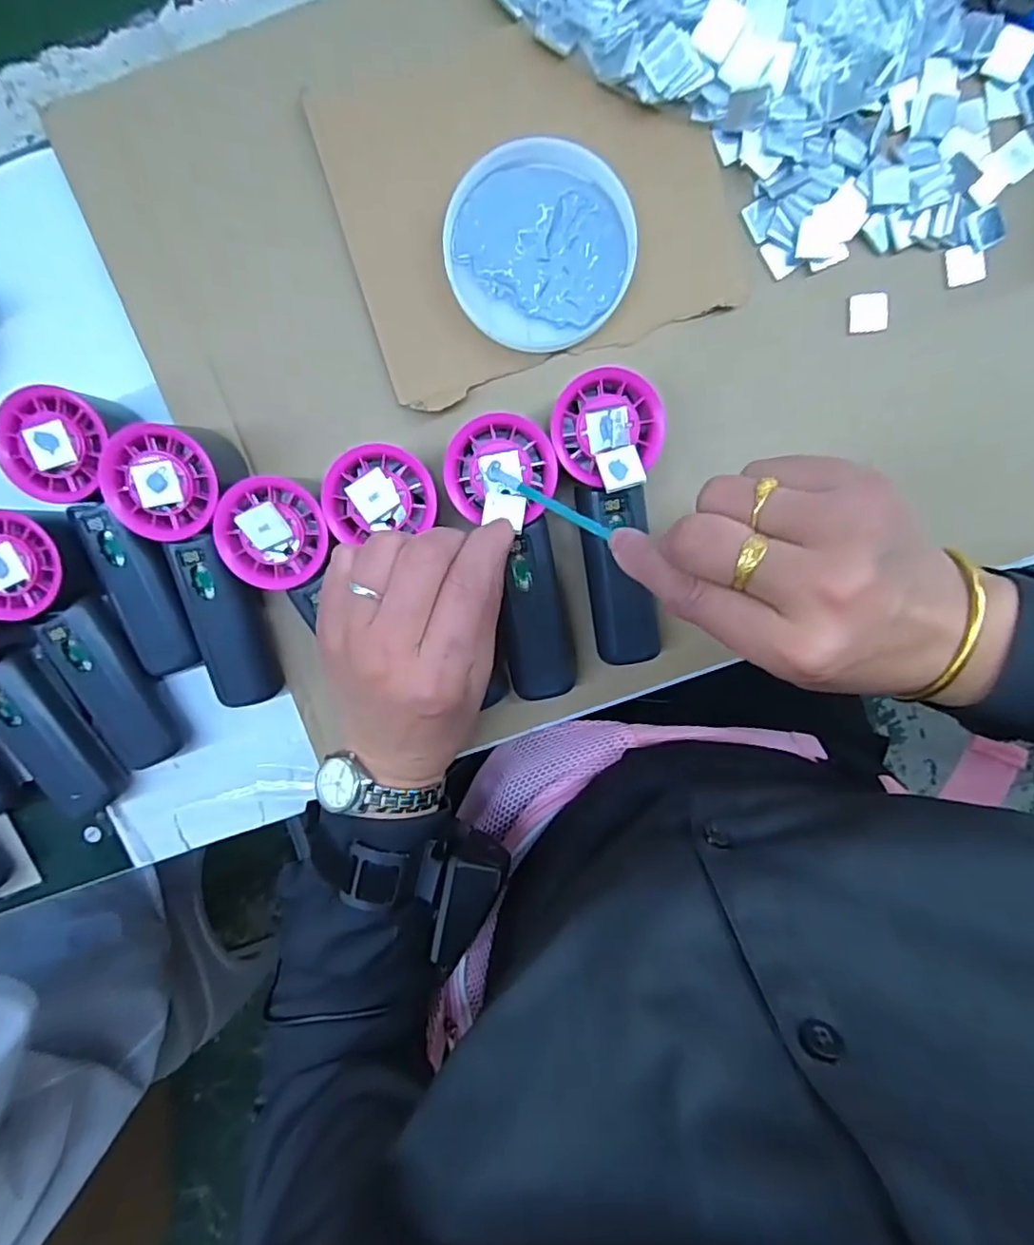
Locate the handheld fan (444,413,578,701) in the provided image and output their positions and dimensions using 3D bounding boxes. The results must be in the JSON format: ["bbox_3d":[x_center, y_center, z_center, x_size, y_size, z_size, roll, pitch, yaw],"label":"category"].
[{"bbox_3d":[0.001,-0.030,0.328,0.052,0.034,0.153,-11,111,1],"label":"handheld fan"}]

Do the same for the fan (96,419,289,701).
[{"bbox_3d":[-0.167,-0.028,0.337,0.057,0.057,0.153,-17,99,2],"label":"fan"}]

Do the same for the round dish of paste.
[{"bbox_3d":[0.012,-0.206,0.334,0.099,0.014,0.103,4,99,-1],"label":"round dish of paste"}]

